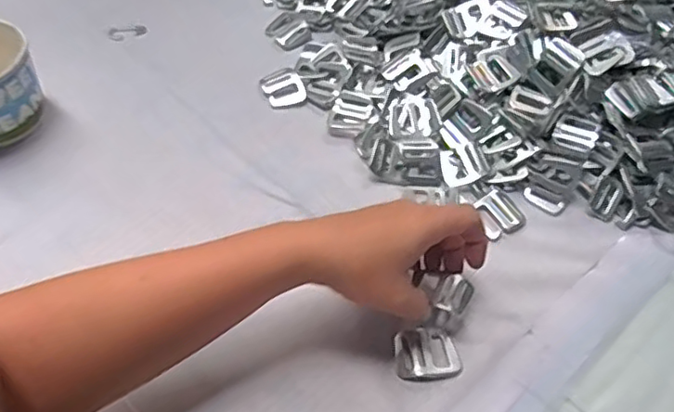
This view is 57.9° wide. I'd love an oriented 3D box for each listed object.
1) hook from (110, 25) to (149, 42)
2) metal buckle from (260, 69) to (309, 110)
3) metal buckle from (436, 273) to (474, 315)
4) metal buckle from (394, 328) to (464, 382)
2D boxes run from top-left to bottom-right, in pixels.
[{"bbox_3d":[-0.216,-0.180,0.629,0.038,0.004,0.016,-19,59,-14],"label":"hook"},{"bbox_3d":[-0.051,-0.112,0.578,0.037,0.008,0.043,-21,60,-15],"label":"metal buckle"},{"bbox_3d":[0.087,0.064,0.442,0.022,0.004,0.031,22,59,12],"label":"metal buckle"},{"bbox_3d":[0.066,0.106,0.438,0.047,0.004,0.038,-3,57,-4],"label":"metal buckle"}]

